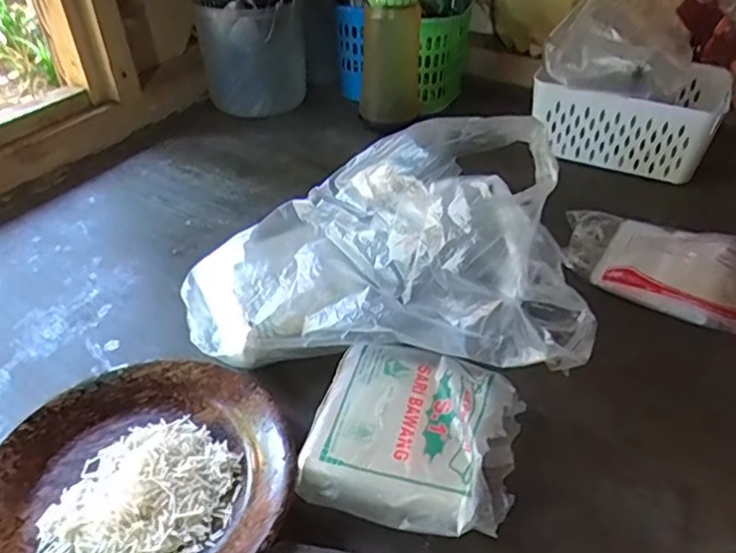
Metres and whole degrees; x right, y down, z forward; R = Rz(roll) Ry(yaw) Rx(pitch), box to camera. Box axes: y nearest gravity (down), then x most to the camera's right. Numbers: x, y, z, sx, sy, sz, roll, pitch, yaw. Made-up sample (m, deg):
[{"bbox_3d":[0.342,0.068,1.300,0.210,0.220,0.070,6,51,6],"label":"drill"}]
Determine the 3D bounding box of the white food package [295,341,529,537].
[{"bbox_3d":[0.031,0.101,0.389,0.129,0.054,0.114,8,40,10],"label":"white food package"}]

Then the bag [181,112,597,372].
[{"bbox_3d":[0.012,-0.017,0.451,0.291,0.152,0.158,8,40,10],"label":"bag"}]

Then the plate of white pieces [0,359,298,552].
[{"bbox_3d":[-0.141,0.132,0.371,0.180,0.025,0.183,0,39,0],"label":"plate of white pieces"}]

